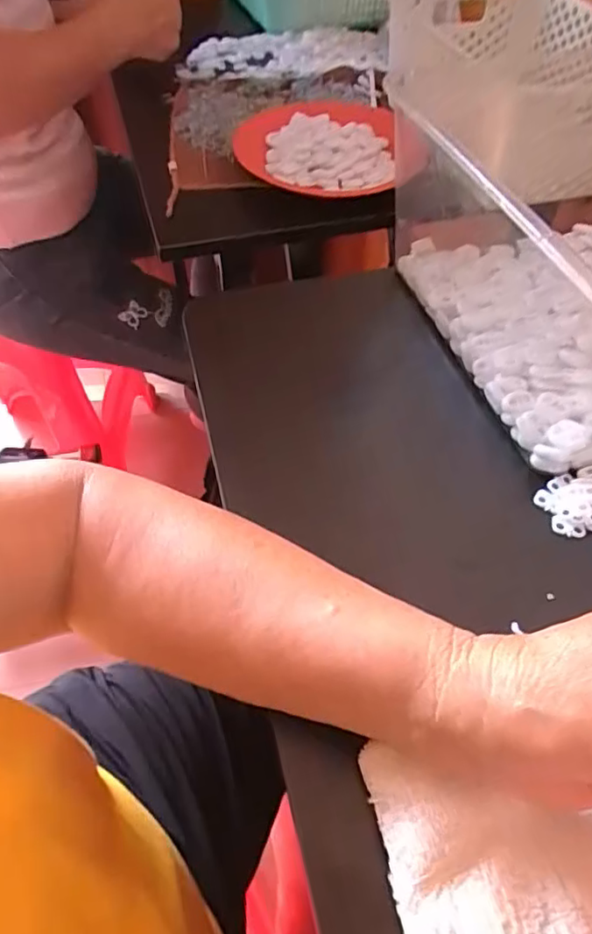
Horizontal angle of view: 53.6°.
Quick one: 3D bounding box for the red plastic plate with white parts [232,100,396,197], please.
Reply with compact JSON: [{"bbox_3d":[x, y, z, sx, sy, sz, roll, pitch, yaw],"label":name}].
[{"bbox_3d":[0.030,-0.334,0.621,0.172,0.037,0.158,0,51,0],"label":"red plastic plate with white parts"}]

